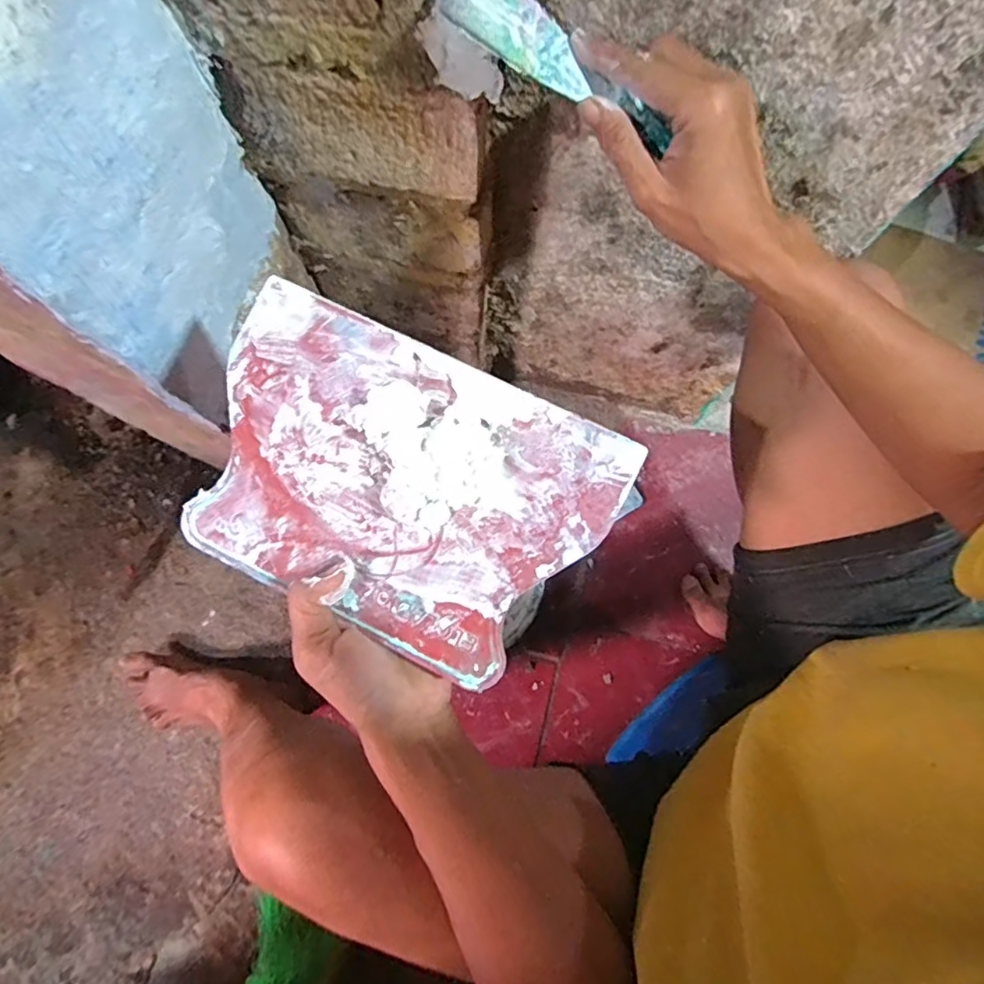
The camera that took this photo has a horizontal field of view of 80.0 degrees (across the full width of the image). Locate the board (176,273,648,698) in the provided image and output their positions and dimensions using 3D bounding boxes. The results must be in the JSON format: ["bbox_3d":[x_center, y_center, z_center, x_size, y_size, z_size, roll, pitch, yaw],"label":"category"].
[{"bbox_3d":[-0.050,-0.005,0.286,0.202,0.016,0.138,27,89,6],"label":"board"}]

